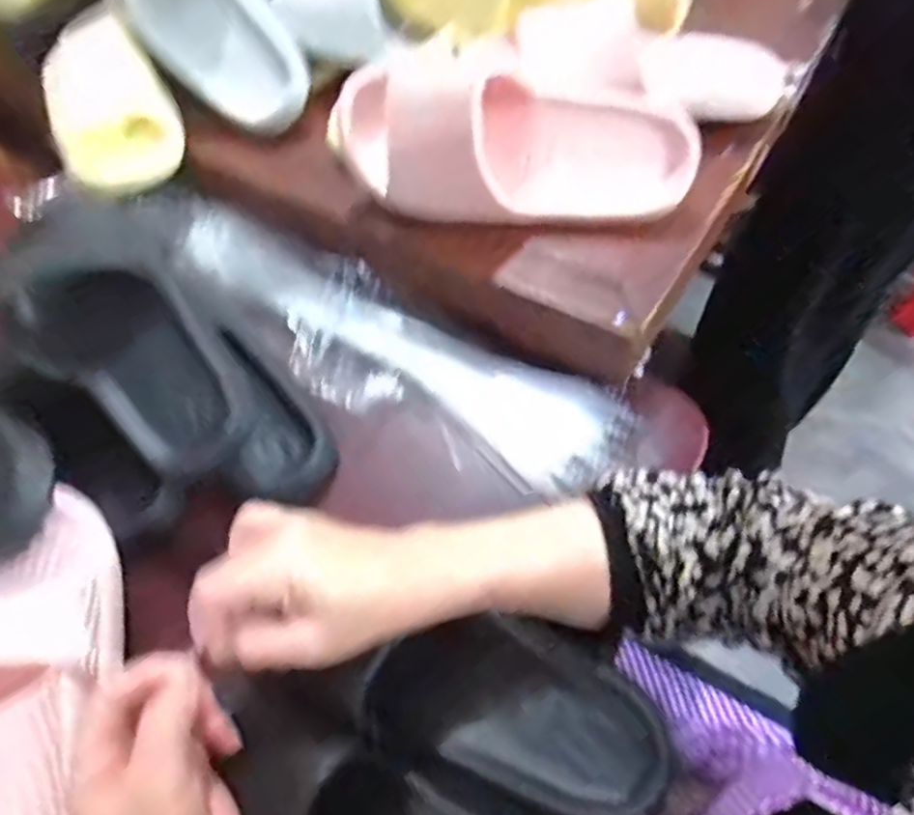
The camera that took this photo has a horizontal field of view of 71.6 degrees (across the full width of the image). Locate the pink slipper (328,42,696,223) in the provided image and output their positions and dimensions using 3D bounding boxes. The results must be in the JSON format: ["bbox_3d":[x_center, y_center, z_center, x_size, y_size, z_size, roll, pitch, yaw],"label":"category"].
[{"bbox_3d":[0.038,-0.186,0.442,0.258,0.105,0.077,6,61,6],"label":"pink slipper"}]

